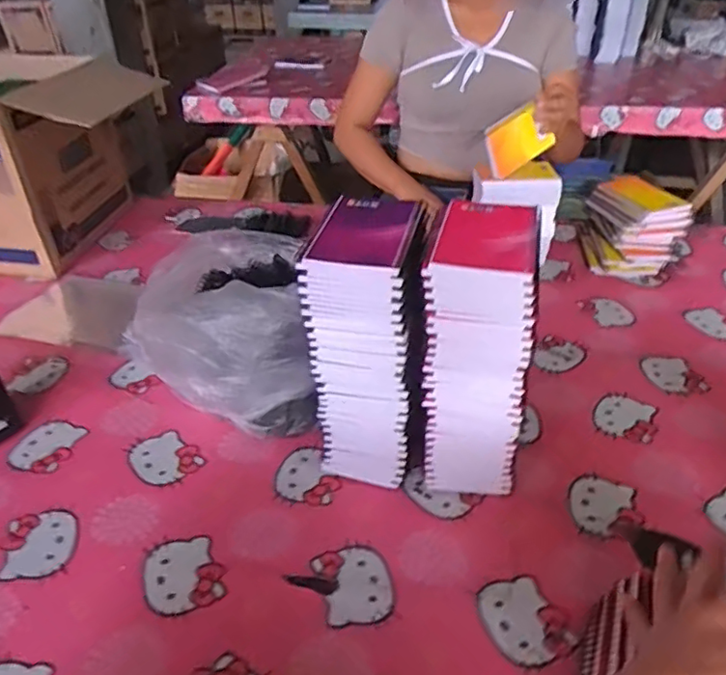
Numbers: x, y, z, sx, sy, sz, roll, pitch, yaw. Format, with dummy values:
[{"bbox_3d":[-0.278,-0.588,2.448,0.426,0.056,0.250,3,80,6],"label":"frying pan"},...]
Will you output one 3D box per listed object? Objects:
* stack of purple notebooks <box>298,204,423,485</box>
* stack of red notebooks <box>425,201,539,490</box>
[{"bbox_3d":[0.004,0.014,0.605,0.099,0.278,0.124,6,37,9],"label":"stack of purple notebooks"},{"bbox_3d":[0.113,0.020,0.592,0.104,0.274,0.123,8,37,12],"label":"stack of red notebooks"}]

